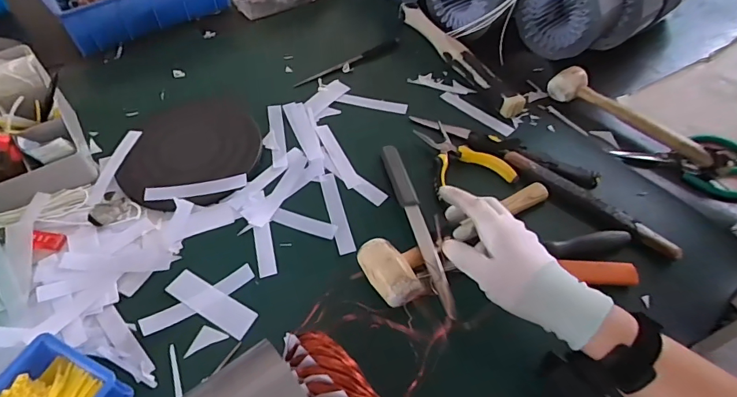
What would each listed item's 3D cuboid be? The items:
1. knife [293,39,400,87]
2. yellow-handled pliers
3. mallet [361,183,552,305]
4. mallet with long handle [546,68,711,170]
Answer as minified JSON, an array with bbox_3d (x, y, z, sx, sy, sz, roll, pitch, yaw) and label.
[{"bbox_3d":[-0.032,-0.237,0.769,0.220,0.008,0.018,-31,61,-25],"label":"knife"},{"bbox_3d":[0.125,-0.066,0.618,0.110,0.014,0.127,-13,54,-15],"label":"yellow-handled pliers"},{"bbox_3d":[0.121,0.046,0.533,0.268,0.048,0.082,-23,58,-18],"label":"mallet"},{"bbox_3d":[0.395,-0.121,0.689,0.068,0.044,0.256,-33,61,-24],"label":"mallet with long handle"}]

